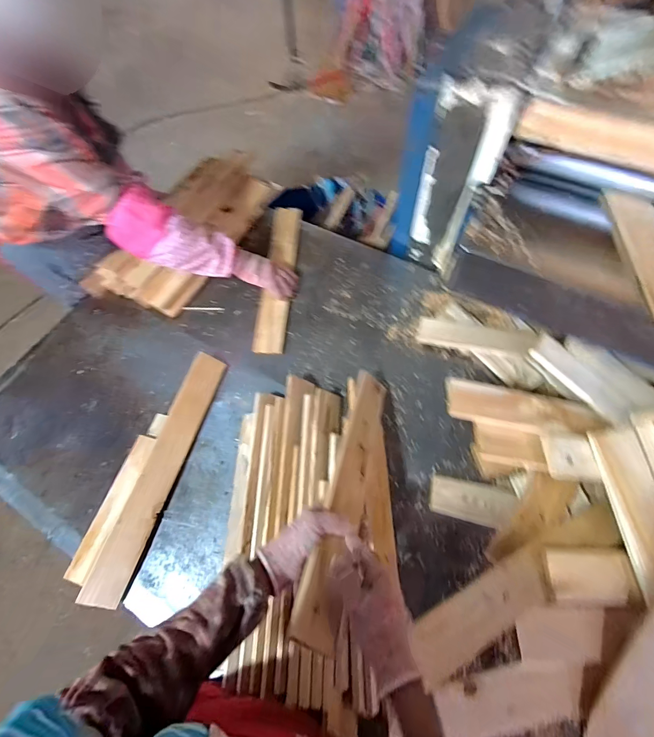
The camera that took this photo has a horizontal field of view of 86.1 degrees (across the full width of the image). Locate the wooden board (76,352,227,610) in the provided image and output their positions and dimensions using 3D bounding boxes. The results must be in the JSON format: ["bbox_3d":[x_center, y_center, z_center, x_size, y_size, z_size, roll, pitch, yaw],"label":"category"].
[{"bbox_3d":[-0.340,0.202,0.728,0.071,0.019,0.504,30,64,-28],"label":"wooden board"}]

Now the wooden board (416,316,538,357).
[{"bbox_3d":[0.356,-0.074,0.837,0.265,0.011,0.065,10,81,12],"label":"wooden board"}]

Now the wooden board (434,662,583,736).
[{"bbox_3d":[0.261,0.462,0.489,0.216,0.016,0.069,-3,62,-8],"label":"wooden board"}]

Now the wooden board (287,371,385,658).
[{"bbox_3d":[0.046,0.180,0.599,0.078,0.019,0.489,42,40,-16],"label":"wooden board"}]

